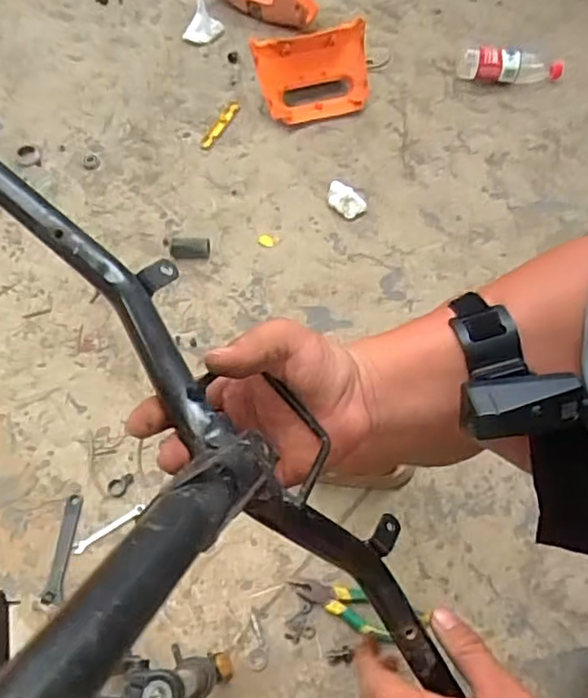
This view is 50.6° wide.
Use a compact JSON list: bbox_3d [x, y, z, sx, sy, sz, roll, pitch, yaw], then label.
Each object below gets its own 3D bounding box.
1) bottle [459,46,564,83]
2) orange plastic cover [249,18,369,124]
[{"bbox_3d":[0.472,-0.616,1.349,0.220,0.070,0.081,14,63,10],"label":"bottle"},{"bbox_3d":[0.049,-0.590,1.335,0.243,0.051,0.177,-15,106,-8],"label":"orange plastic cover"}]

